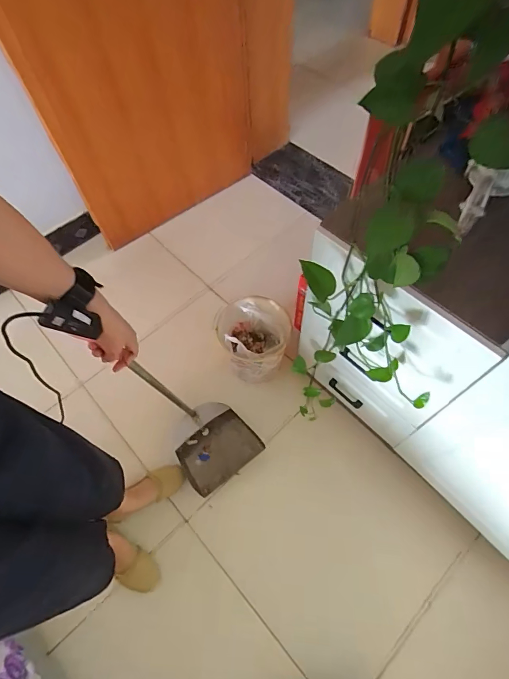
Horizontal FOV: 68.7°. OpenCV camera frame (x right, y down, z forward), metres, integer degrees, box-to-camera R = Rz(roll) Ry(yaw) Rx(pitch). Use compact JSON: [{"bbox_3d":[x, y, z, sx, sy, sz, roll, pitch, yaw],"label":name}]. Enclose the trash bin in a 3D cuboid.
[{"bbox_3d":[0.003,0.004,1.149,0.213,0.215,0.197,-5,60,0],"label":"trash bin"}]

